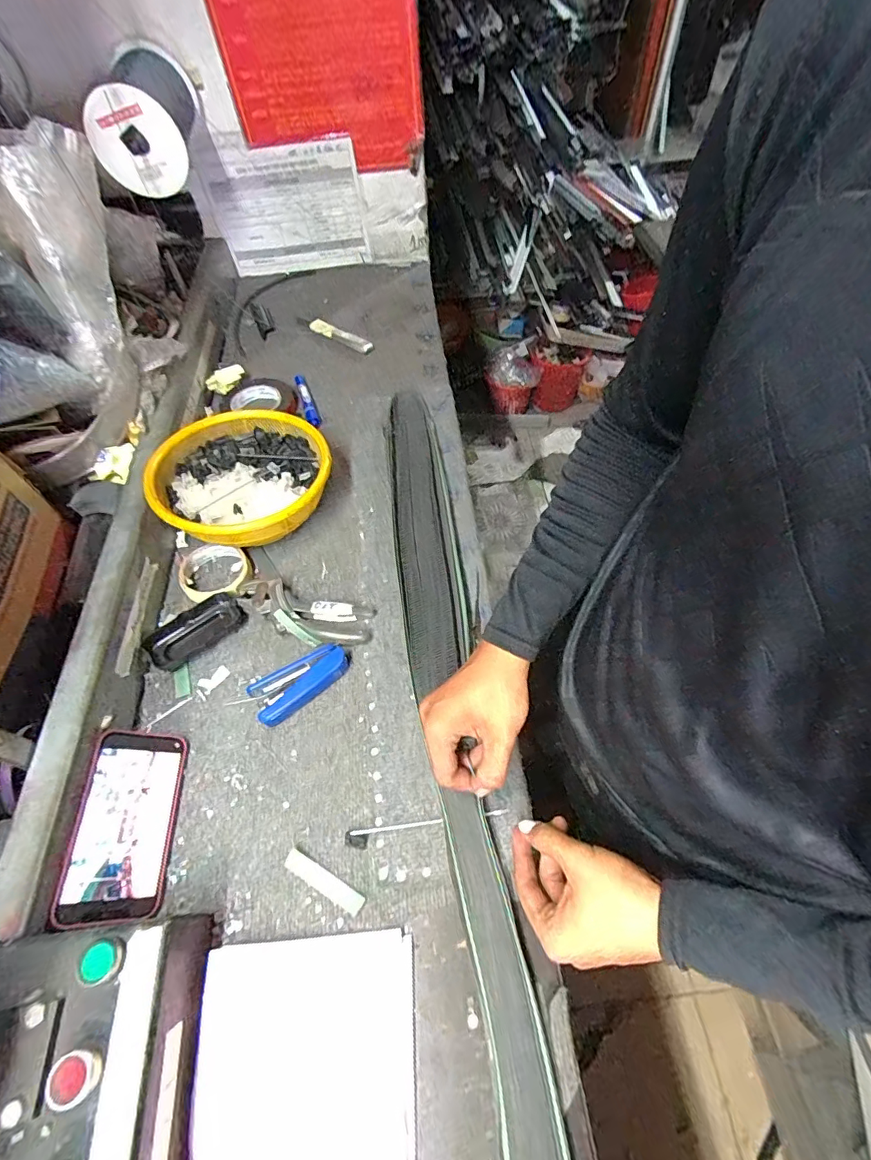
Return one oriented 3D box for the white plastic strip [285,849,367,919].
[{"bbox_3d":[-0.103,0.278,0.449,0.083,0.004,0.017,25,60,16],"label":"white plastic strip"}]

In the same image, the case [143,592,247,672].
[{"bbox_3d":[-0.288,0.060,0.585,0.109,0.022,0.050,-34,63,-21],"label":"case"}]

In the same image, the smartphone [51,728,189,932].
[{"bbox_3d":[-0.292,0.226,0.461,0.083,0.009,0.165,21,47,-36],"label":"smartphone"}]

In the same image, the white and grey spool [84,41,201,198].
[{"bbox_3d":[-0.445,-0.711,0.753,0.126,0.147,0.198,-10,57,-3],"label":"white and grey spool"}]

